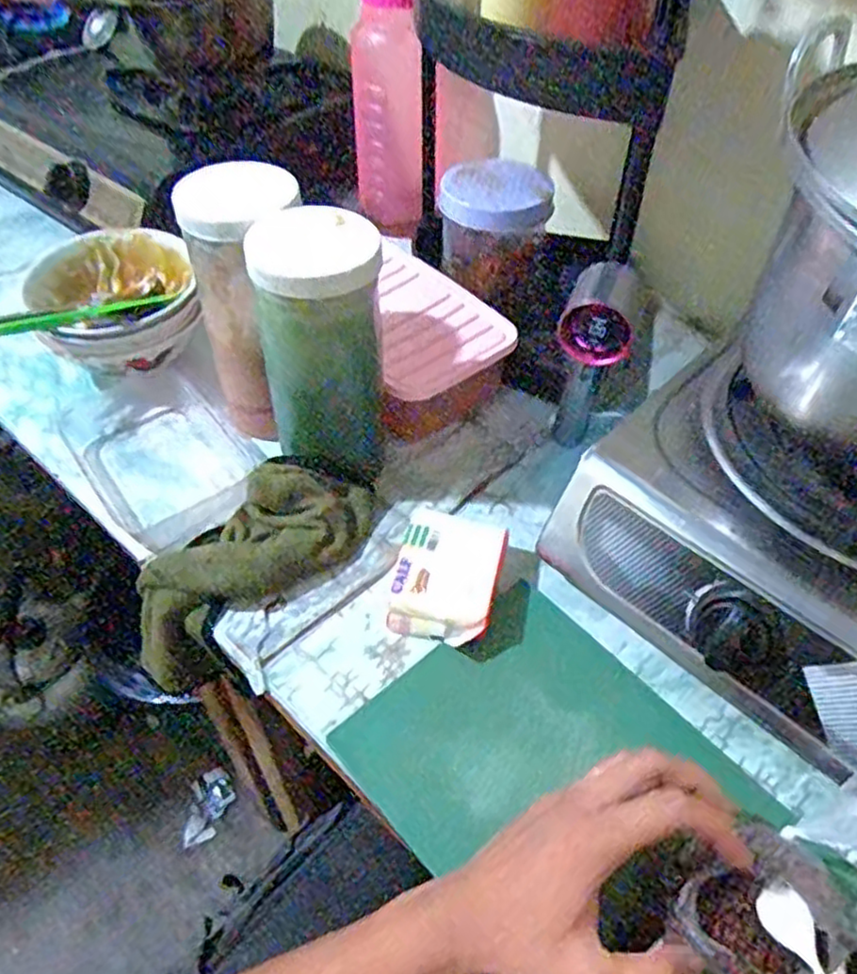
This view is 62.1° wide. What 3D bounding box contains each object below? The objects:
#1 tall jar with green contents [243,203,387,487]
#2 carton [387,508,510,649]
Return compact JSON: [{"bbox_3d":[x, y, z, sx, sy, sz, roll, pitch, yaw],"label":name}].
[{"bbox_3d":[-0.077,-0.100,0.527,0.085,0.178,0.082,0,50,-1],"label":"tall jar with green contents"},{"bbox_3d":[0.015,0.066,0.521,0.073,0.031,0.097,11,49,8],"label":"carton"}]

